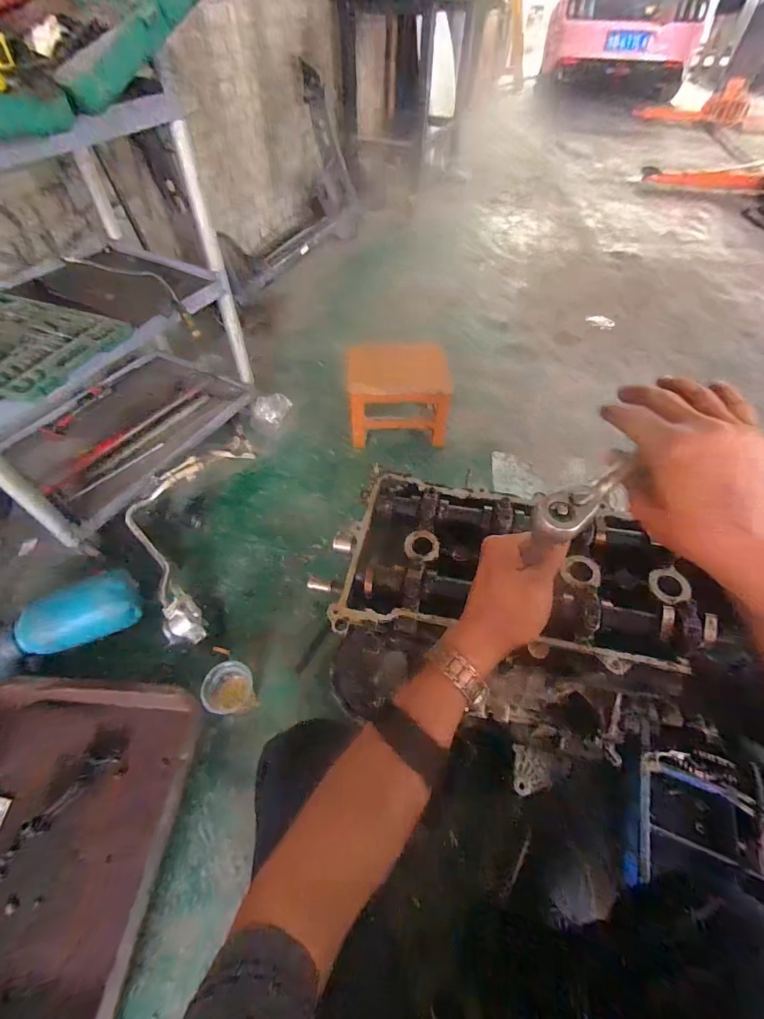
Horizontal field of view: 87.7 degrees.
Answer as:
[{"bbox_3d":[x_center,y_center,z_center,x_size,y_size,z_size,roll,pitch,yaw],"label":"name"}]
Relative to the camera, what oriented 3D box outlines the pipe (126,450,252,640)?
[{"bbox_3d":[-0.519,0.038,1.020,0.260,0.062,0.583,2,52,0],"label":"pipe"}]

